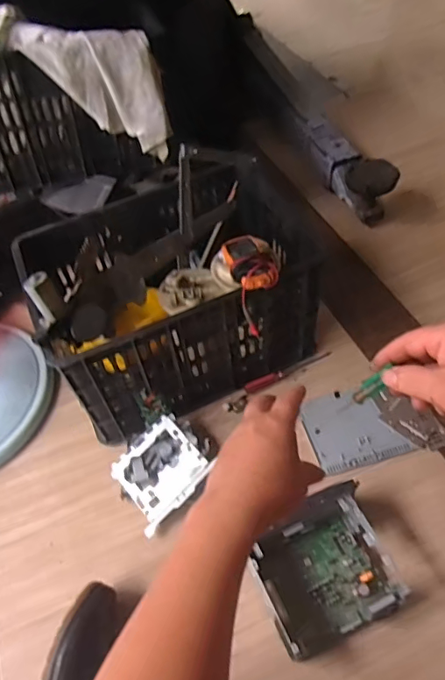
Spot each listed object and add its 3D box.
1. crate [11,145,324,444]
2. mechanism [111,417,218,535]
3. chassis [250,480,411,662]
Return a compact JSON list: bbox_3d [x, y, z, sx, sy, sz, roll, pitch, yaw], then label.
[{"bbox_3d":[-0.099,-0.111,0.997,0.501,0.319,0.395,-21,53,-10],"label":"crate"},{"bbox_3d":[-0.108,0.233,0.912,0.161,0.050,0.150,-42,63,-5],"label":"mechanism"},{"bbox_3d":[0.151,0.341,0.746,0.194,0.104,0.174,-22,53,-11],"label":"chassis"}]

